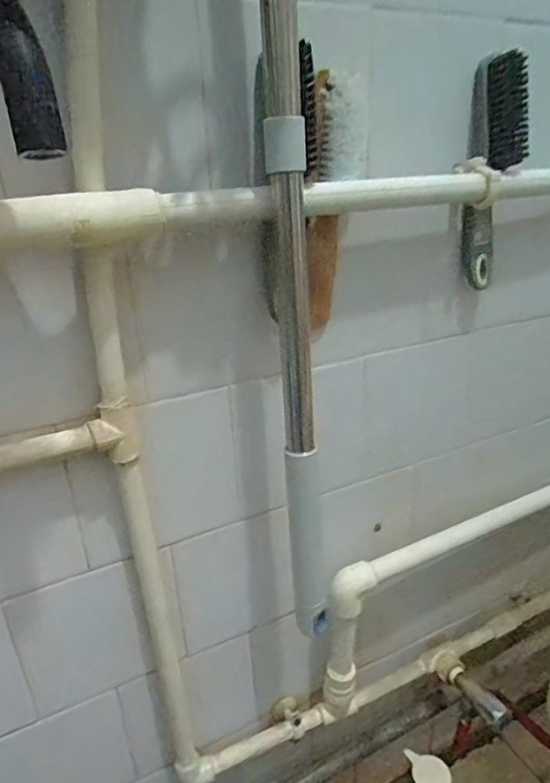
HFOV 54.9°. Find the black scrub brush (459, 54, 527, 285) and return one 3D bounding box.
[{"bbox_3d":[0.213,-0.208,0.519,0.055,0.205,0.049,6,24,20],"label":"black scrub brush"}]

